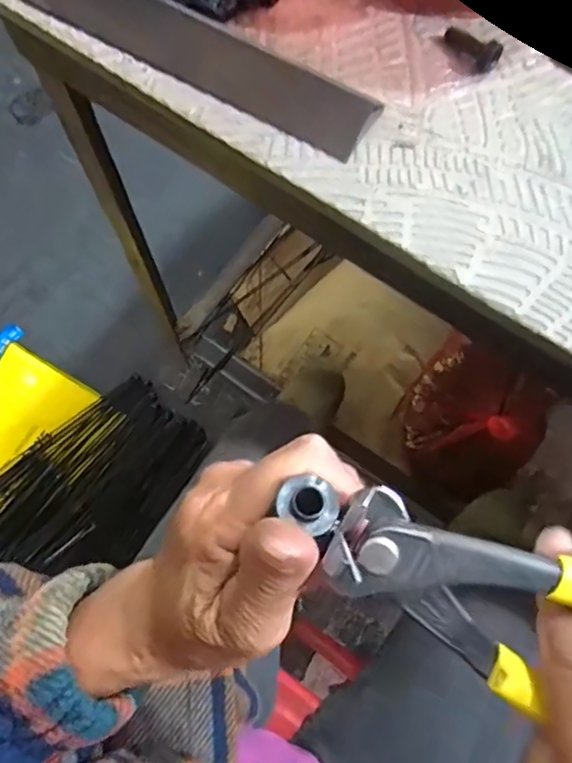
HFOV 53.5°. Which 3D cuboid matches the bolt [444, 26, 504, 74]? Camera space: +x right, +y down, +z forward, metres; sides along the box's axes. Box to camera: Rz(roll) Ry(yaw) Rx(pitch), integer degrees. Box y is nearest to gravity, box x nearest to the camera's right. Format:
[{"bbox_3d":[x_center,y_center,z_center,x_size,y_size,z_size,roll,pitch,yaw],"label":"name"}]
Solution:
[{"bbox_3d":[0.119,-0.213,0.358,0.015,0.014,0.039,-35,77,-11],"label":"bolt"}]

